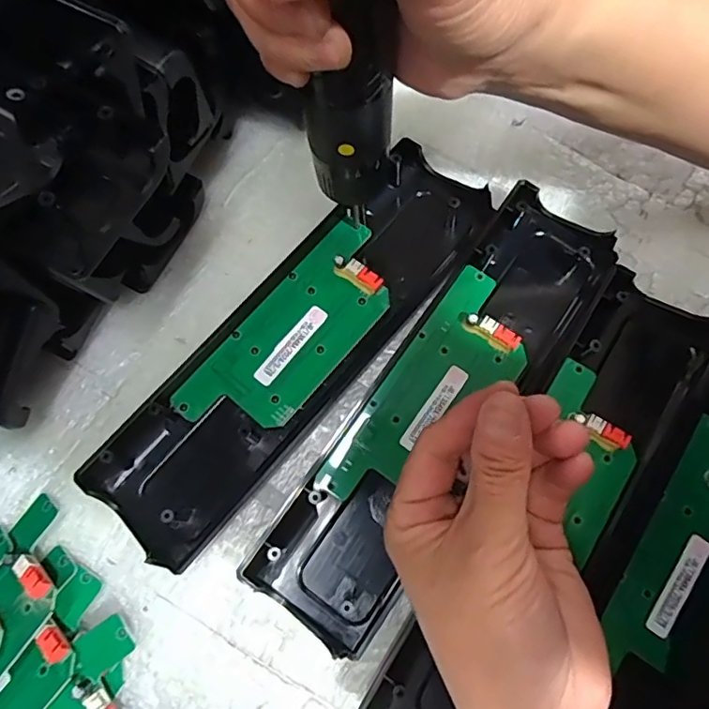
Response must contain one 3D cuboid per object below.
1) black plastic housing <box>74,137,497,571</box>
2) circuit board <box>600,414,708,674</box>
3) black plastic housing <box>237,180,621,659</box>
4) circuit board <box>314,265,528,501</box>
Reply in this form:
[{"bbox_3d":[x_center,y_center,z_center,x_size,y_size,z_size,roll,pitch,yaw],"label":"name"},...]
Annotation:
[{"bbox_3d":[-0.029,-0.011,0.280,0.071,0.019,0.246,40,79,9],"label":"black plastic housing"},{"bbox_3d":[0.162,0.093,0.251,0.048,0.015,0.118,33,78,7],"label":"circuit board"},{"bbox_3d":[0.046,0.023,0.271,0.067,0.018,0.244,35,78,8],"label":"black plastic housing"},{"bbox_3d":[0.041,0.022,0.270,0.051,0.015,0.135,35,78,8],"label":"circuit board"}]

